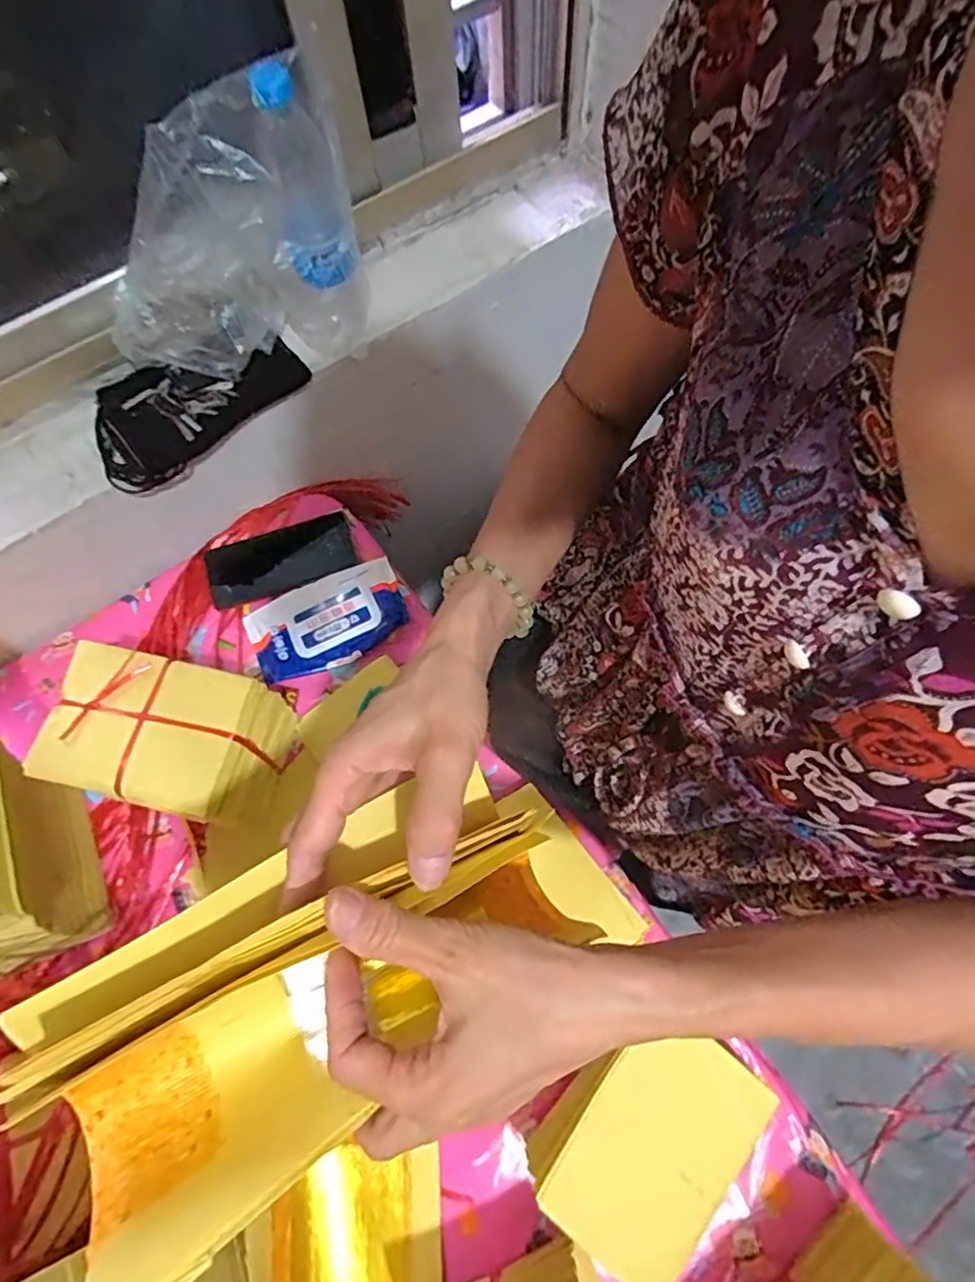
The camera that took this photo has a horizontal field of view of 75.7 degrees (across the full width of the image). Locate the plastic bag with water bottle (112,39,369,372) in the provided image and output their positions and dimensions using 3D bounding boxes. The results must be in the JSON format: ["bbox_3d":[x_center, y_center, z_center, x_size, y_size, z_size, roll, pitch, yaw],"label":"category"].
[{"bbox_3d":[-0.234,-0.338,0.561,0.238,0.210,0.077,-14,68,-3],"label":"plastic bag with water bottle"}]

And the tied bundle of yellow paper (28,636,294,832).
[{"bbox_3d":[-0.281,0.092,0.579,0.173,0.127,0.123,13,69,8],"label":"tied bundle of yellow paper"}]

